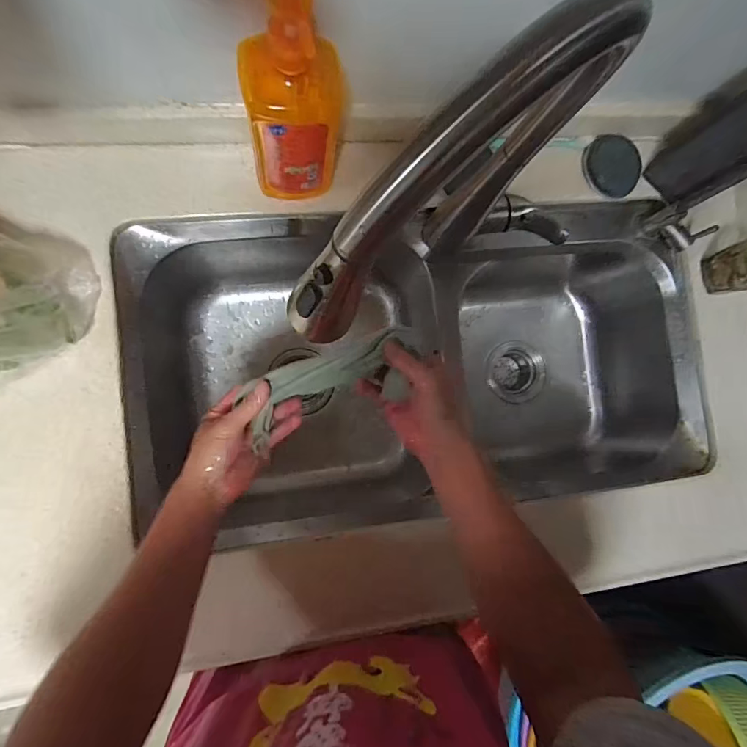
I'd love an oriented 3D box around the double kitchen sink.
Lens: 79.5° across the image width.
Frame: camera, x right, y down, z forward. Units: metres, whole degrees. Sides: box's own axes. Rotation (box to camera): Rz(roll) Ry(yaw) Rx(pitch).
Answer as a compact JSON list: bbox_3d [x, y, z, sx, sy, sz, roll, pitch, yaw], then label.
[{"bbox_3d":[0.067,-0.010,0.696,0.760,0.244,0.403,-5,88,-9],"label":"double kitchen sink"}]

